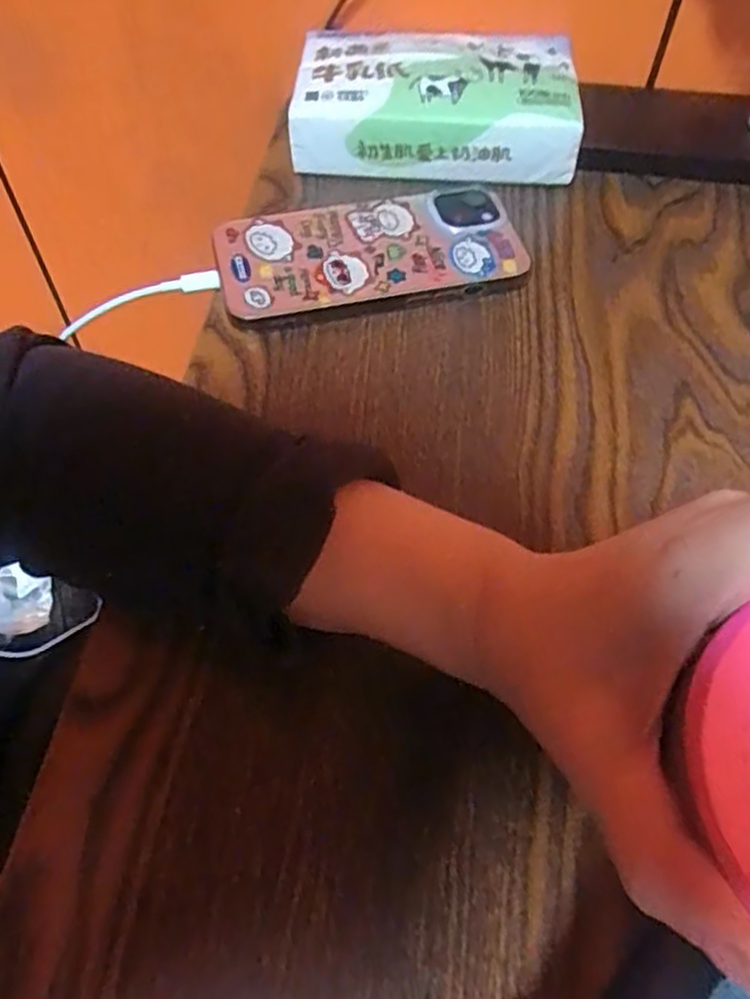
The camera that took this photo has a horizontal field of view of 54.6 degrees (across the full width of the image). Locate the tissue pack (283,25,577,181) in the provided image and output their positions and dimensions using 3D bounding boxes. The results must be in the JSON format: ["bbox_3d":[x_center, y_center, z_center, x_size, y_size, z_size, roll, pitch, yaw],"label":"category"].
[{"bbox_3d":[0.029,-0.213,0.388,0.151,0.039,0.079,-2,57,-1],"label":"tissue pack"}]

